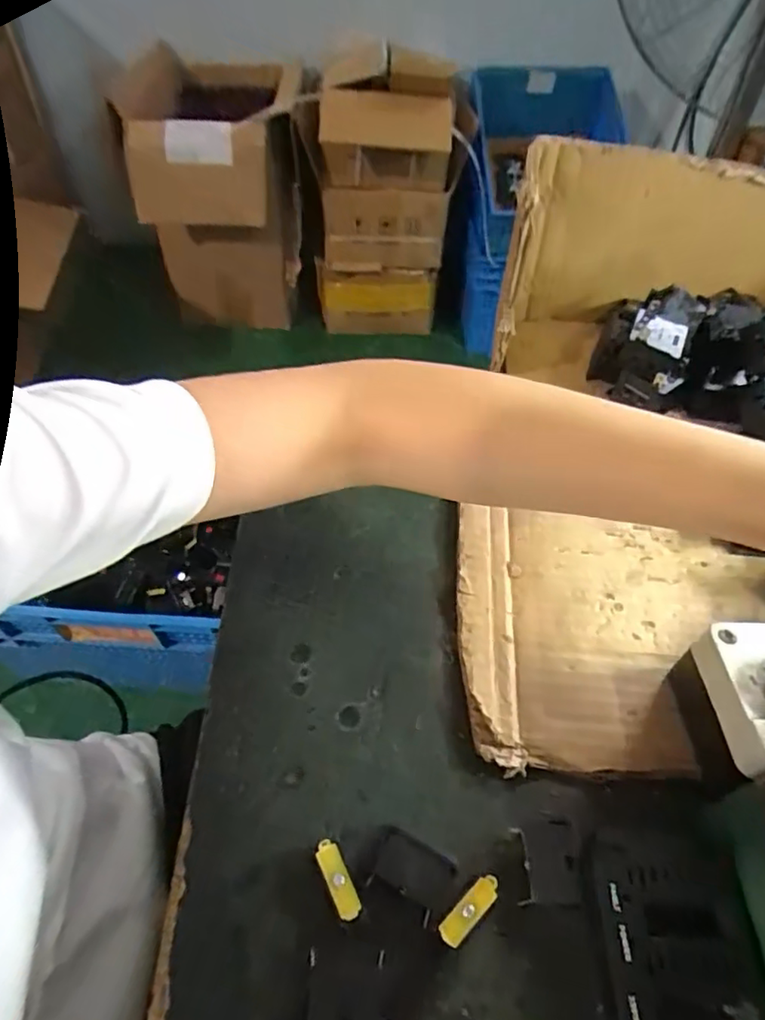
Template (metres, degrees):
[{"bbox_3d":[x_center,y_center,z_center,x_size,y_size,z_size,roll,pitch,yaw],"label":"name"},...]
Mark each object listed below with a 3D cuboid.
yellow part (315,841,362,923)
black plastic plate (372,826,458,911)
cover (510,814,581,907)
[{"bbox_3d":[-0.019,0.152,0.244,0.010,0.004,0.030,-22,54,-17],"label":"yellow part"},{"bbox_3d":[0.014,0.157,0.260,0.034,0.004,0.022,22,72,14],"label":"black plastic plate"},{"bbox_3d":[0.074,0.156,0.265,0.025,0.006,0.035,3,51,2],"label":"cover"}]

